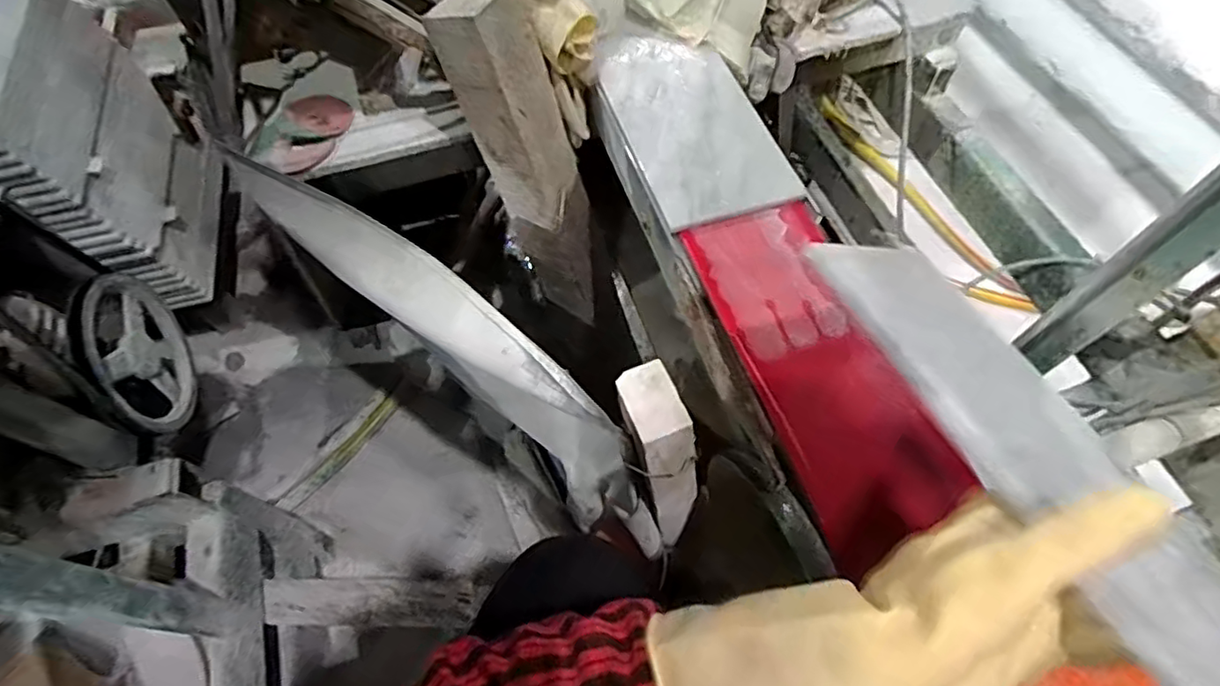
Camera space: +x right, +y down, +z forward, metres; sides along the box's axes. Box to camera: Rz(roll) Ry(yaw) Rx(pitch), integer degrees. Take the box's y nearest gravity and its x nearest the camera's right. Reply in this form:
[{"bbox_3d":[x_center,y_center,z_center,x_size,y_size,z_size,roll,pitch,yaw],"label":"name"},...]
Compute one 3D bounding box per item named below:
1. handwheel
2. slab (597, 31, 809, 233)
[{"bbox_3d":[-0.569,0.011,0.742,0.032,0.195,0.185,-13,62,-5],"label":"handwheel"},{"bbox_3d":[0.086,-0.263,0.716,0.147,0.015,0.308,-18,63,-7],"label":"slab"}]

